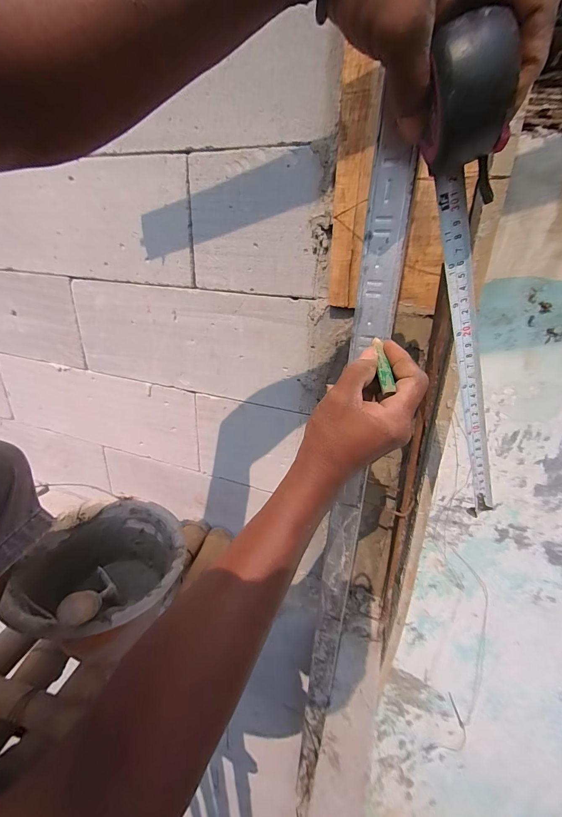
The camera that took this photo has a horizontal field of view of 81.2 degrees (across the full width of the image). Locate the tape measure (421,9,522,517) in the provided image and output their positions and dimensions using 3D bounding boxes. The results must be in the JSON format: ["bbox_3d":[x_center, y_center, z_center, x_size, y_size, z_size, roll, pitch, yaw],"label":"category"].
[{"bbox_3d":[0.158,-0.051,0.272,0.047,0.379,0.073,-21,27,-1],"label":"tape measure"}]

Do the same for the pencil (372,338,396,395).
[{"bbox_3d":[0.084,-0.038,0.277,0.010,0.004,0.065,3,52,-1],"label":"pencil"}]

